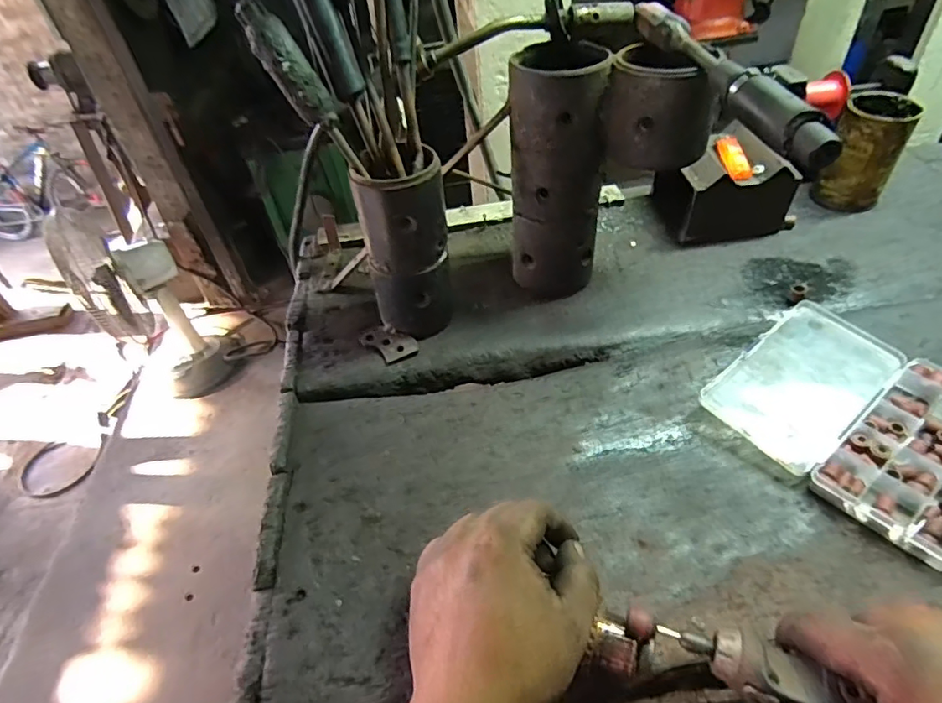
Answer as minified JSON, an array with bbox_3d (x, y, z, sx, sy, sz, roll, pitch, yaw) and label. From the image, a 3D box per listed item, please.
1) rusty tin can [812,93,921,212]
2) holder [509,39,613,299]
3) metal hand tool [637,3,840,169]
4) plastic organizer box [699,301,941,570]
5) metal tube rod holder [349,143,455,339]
[{"bbox_3d":[0.471,-0.237,0.640,0.075,0.119,0.076,27,54,29],"label":"rusty tin can"},{"bbox_3d":[0.084,-0.172,0.536,0.085,0.222,0.088,0,45,7],"label":"holder"},{"bbox_3d":[0.182,-0.206,0.388,0.022,0.030,0.259,-10,44,-3],"label":"metal hand tool"},{"bbox_3d":[0.326,0.049,0.440,0.183,0.023,0.195,-34,51,-25],"label":"plastic organizer box"},{"bbox_3d":[-0.060,-0.100,0.513,0.075,0.164,0.067,1,45,8],"label":"metal tube rod holder"}]

